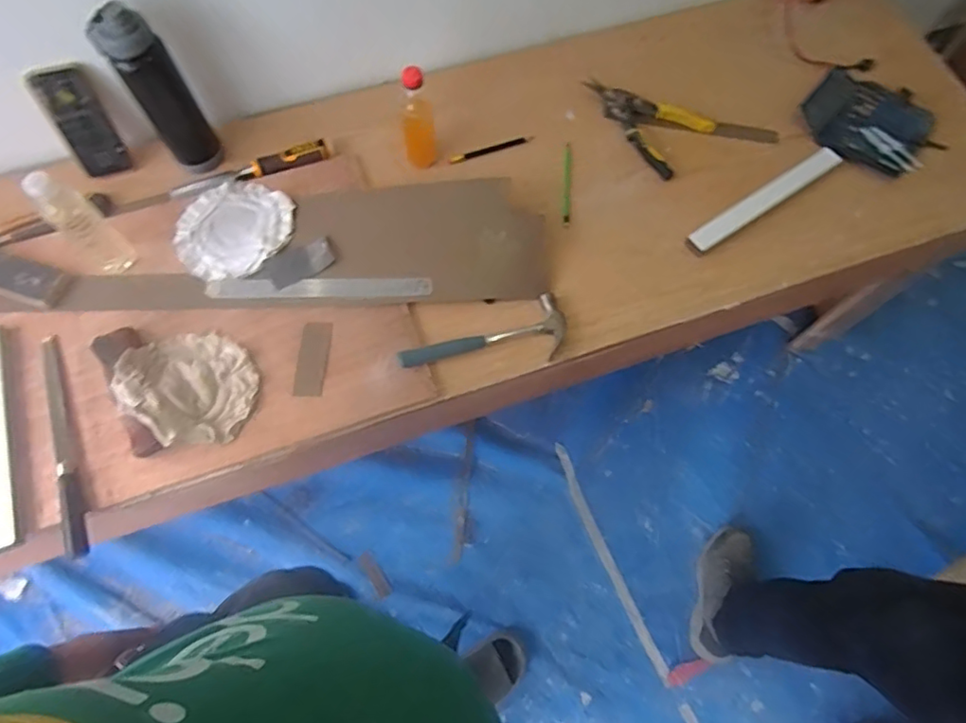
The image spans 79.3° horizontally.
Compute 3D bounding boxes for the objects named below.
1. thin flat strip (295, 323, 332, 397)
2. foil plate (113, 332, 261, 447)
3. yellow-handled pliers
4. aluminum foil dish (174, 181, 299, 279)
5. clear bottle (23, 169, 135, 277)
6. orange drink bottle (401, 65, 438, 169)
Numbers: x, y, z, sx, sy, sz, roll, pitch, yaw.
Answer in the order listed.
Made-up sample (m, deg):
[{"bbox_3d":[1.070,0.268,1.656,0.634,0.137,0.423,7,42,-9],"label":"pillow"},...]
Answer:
[{"bbox_3d":[-0.246,-0.004,0.848,0.042,0.004,0.113,2,69,-1],"label":"thin flat strip"},{"bbox_3d":[-0.407,0.031,0.808,0.178,0.043,0.161,36,73,11],"label":"foil plate"},{"bbox_3d":[0.271,-0.422,1.006,0.217,0.016,0.148,38,73,12],"label":"yellow-handled pliers"},{"bbox_3d":[-0.397,-0.212,0.927,0.169,0.028,0.182,0,69,-1],"label":"aluminum foil dish"},{"bbox_3d":[-0.568,-0.190,0.830,0.051,0.201,0.059,40,73,13],"label":"clear bottle"},{"bbox_3d":[-0.103,-0.381,0.916,0.049,0.167,0.063,-22,71,-9],"label":"orange drink bottle"}]

